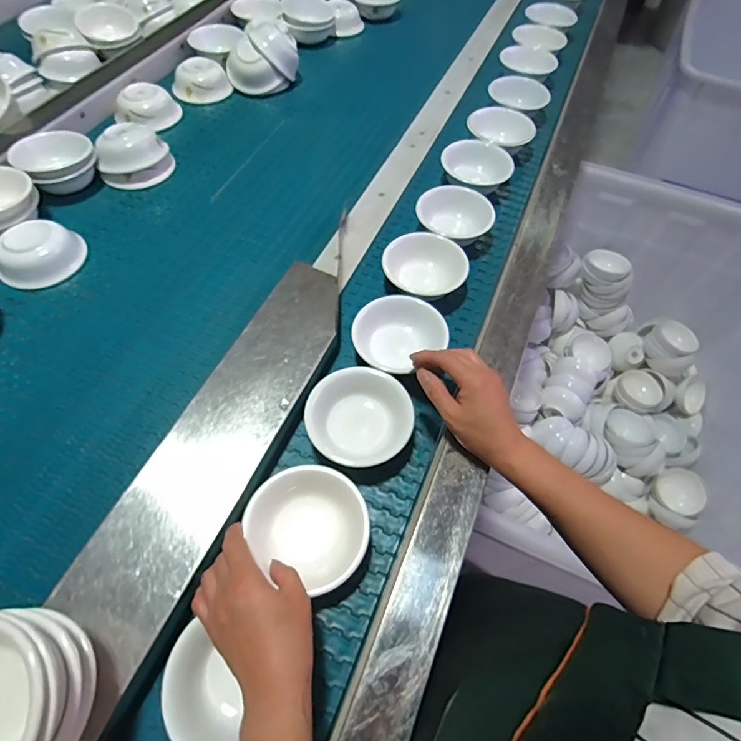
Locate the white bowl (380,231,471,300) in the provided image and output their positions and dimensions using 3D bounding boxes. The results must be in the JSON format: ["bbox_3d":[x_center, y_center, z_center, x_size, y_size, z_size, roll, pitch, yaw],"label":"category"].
[{"bbox_3d":[0.072,-0.136,0.603,0.115,0.052,0.096,27,61,13],"label":"white bowl"}]

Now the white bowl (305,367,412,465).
[{"bbox_3d":[-0.013,0.054,0.481,0.111,0.038,0.103,0,58,0],"label":"white bowl"}]

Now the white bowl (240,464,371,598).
[{"bbox_3d":[-0.056,0.150,0.424,0.103,0.046,0.108,1,60,-2],"label":"white bowl"}]

